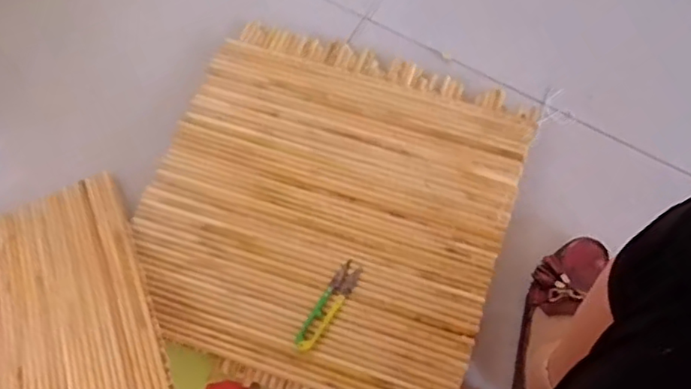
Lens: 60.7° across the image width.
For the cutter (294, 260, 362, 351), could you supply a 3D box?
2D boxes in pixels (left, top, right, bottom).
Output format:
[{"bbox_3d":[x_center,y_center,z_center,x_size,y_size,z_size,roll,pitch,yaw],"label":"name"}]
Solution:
[{"bbox_3d":[-0.021,0.133,0.710,0.029,0.006,0.118,35,76,11],"label":"cutter"}]

